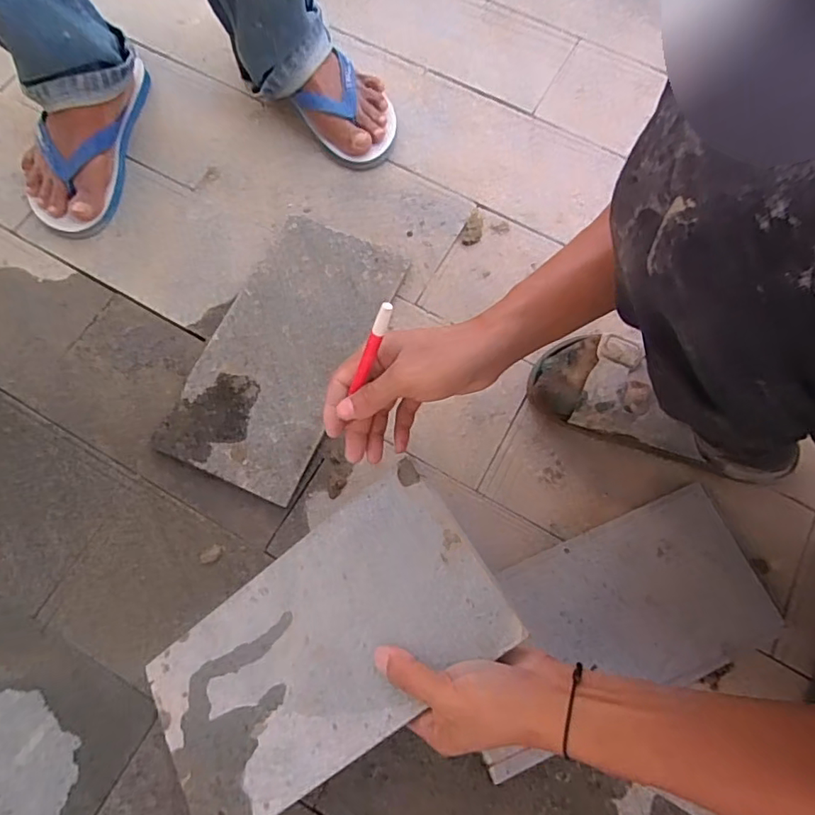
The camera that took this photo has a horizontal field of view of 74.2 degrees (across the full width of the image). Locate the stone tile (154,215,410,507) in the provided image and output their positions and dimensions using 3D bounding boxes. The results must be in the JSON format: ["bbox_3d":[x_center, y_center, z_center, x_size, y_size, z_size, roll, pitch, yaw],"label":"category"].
[{"bbox_3d":[-0.128,-0.064,0.576,0.151,0.016,0.296,23,73,7],"label":"stone tile"}]

